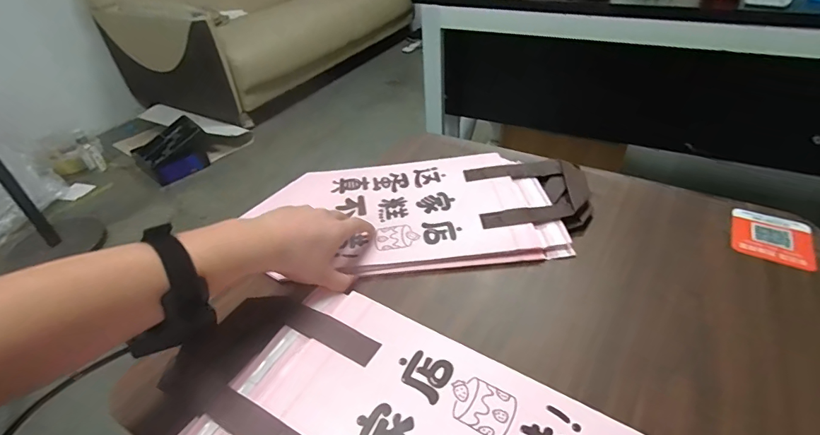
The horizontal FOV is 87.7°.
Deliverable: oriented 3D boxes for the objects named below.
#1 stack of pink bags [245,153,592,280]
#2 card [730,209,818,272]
[{"bbox_3d":[0.021,-0.016,0.578,0.421,0.030,0.214,-5,37,-2],"label":"stack of pink bags"},{"bbox_3d":[0.434,0.025,0.513,0.080,0.004,0.089,17,43,27],"label":"card"}]

